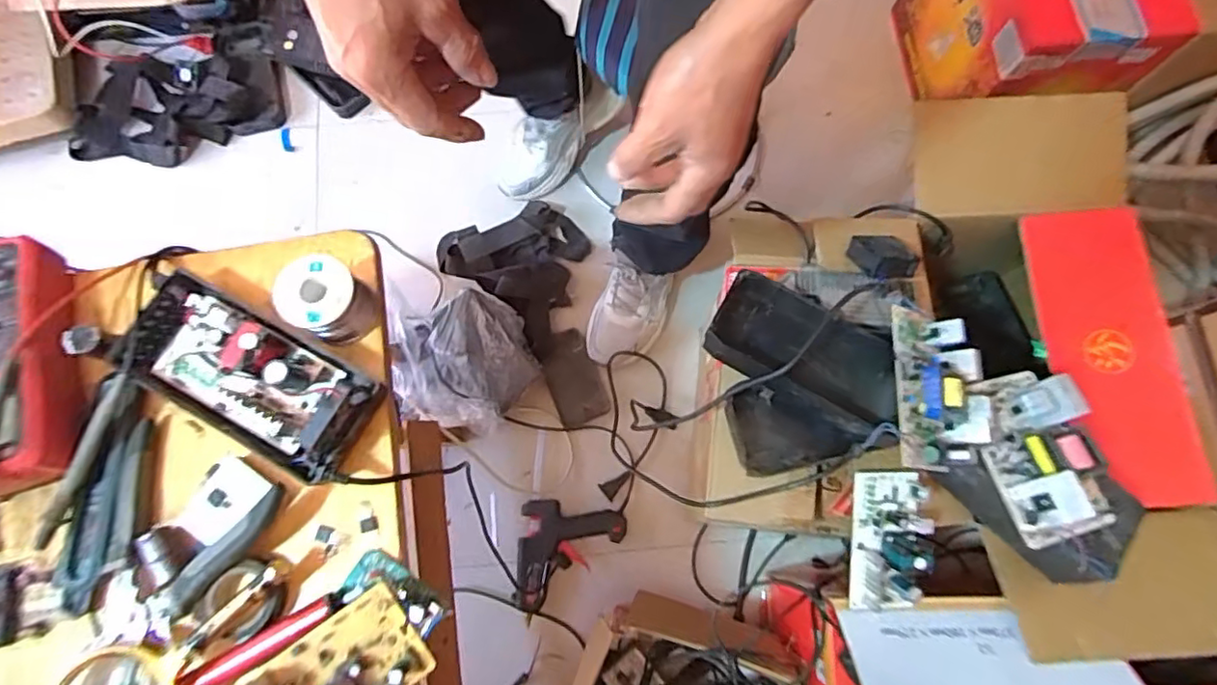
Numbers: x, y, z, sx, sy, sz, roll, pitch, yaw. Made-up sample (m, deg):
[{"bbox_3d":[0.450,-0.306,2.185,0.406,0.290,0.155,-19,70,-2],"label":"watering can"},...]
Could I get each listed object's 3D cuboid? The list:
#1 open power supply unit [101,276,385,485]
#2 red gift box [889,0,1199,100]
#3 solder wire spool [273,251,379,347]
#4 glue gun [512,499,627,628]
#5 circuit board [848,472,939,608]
[{"bbox_3d":[-0.258,0.023,0.432,0.183,0.051,0.086,26,77,6],"label":"open power supply unit"},{"bbox_3d":[0.684,-0.525,1.001,0.246,0.261,0.292,-6,76,-2],"label":"red gift box"},{"bbox_3d":[-0.203,-0.029,0.448,0.056,0.054,0.050,39,79,9],"label":"solder wire spool"},{"bbox_3d":[-0.060,0.329,0.933,0.156,0.030,0.165,5,76,1],"label":"glue gun"},{"bbox_3d":[0.301,0.210,0.651,0.071,0.030,0.145,4,75,1],"label":"circuit board"}]

